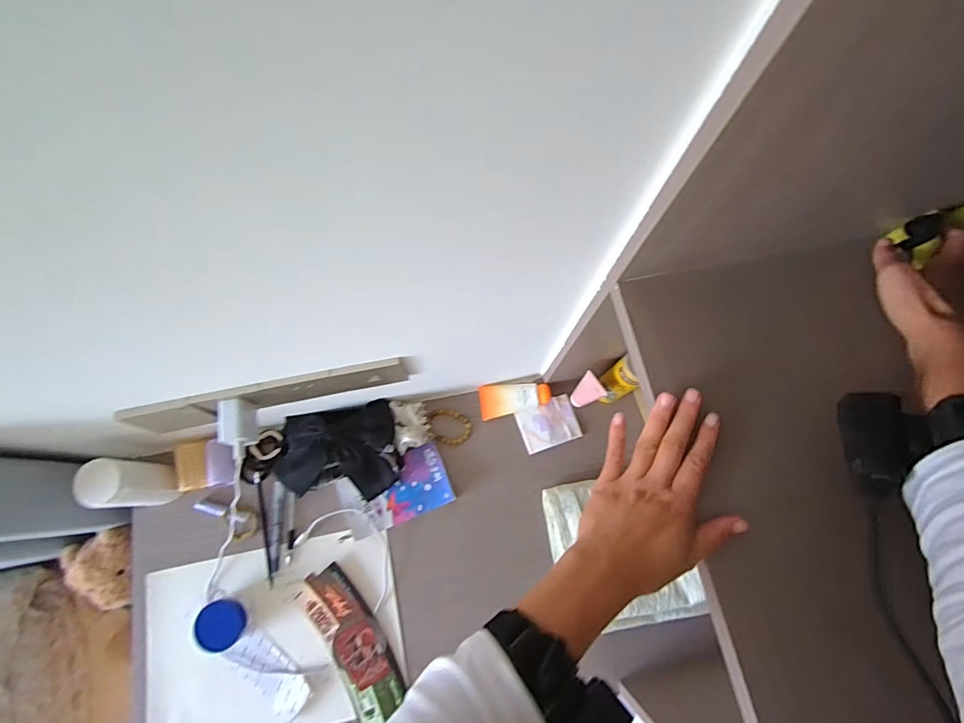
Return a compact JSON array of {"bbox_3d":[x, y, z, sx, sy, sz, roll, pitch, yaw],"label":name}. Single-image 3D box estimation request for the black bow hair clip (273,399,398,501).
[{"bbox_3d":[-0.228,0.146,0.714,0.194,0.044,0.144,-11,75,-5],"label":"black bow hair clip"}]

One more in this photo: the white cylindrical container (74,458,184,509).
[{"bbox_3d":[-0.504,0.176,0.656,0.076,0.108,0.066,4,74,-1],"label":"white cylindrical container"}]

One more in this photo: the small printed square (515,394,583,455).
[{"bbox_3d":[0.113,0.106,0.774,0.096,0.012,0.076,-18,75,-7],"label":"small printed square"}]

